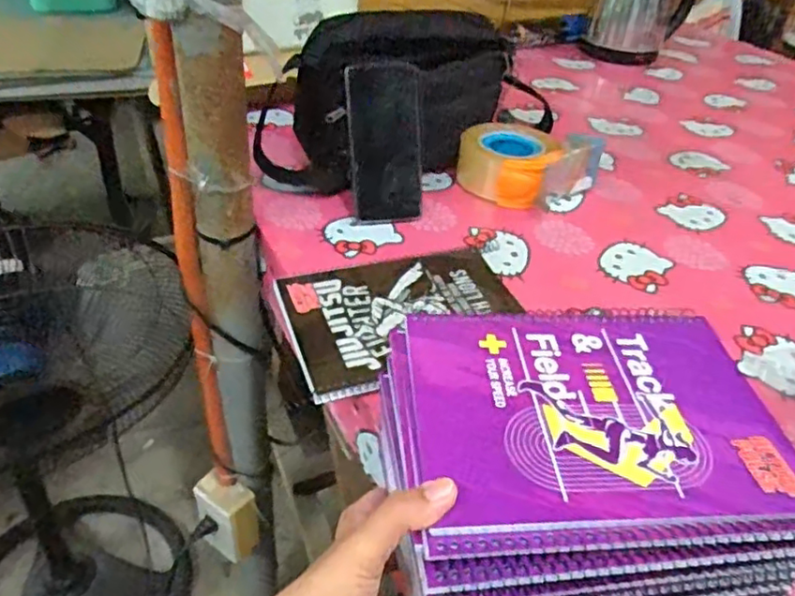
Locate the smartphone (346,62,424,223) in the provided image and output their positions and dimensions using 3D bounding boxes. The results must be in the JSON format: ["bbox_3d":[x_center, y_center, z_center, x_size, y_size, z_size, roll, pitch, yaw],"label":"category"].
[{"bbox_3d":[-0.010,-0.166,0.677,0.075,0.162,0.006,-5,12,-8],"label":"smartphone"}]

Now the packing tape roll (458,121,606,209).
[{"bbox_3d":[0.157,-0.168,0.768,0.152,0.064,0.119,-21,46,-30],"label":"packing tape roll"}]

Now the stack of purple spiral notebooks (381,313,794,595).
[{"bbox_3d":[0.101,0.101,0.365,0.214,0.095,0.174,0,39,-8],"label":"stack of purple spiral notebooks"}]

